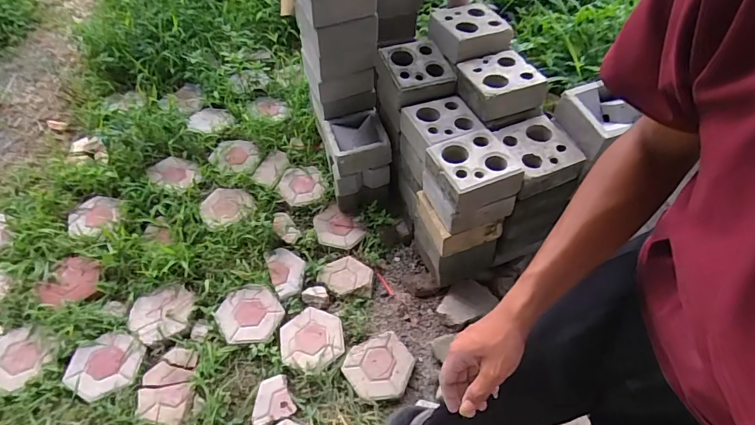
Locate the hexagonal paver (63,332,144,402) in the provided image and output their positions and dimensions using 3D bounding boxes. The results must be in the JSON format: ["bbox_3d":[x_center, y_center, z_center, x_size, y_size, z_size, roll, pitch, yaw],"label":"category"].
[{"bbox_3d":[-0.809,0.452,1.278,0.186,0.027,0.186,26,59,14],"label":"hexagonal paver"}]

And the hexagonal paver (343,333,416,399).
[{"bbox_3d":[0.009,0.472,1.313,0.192,0.053,0.188,-32,63,-22],"label":"hexagonal paver"}]

